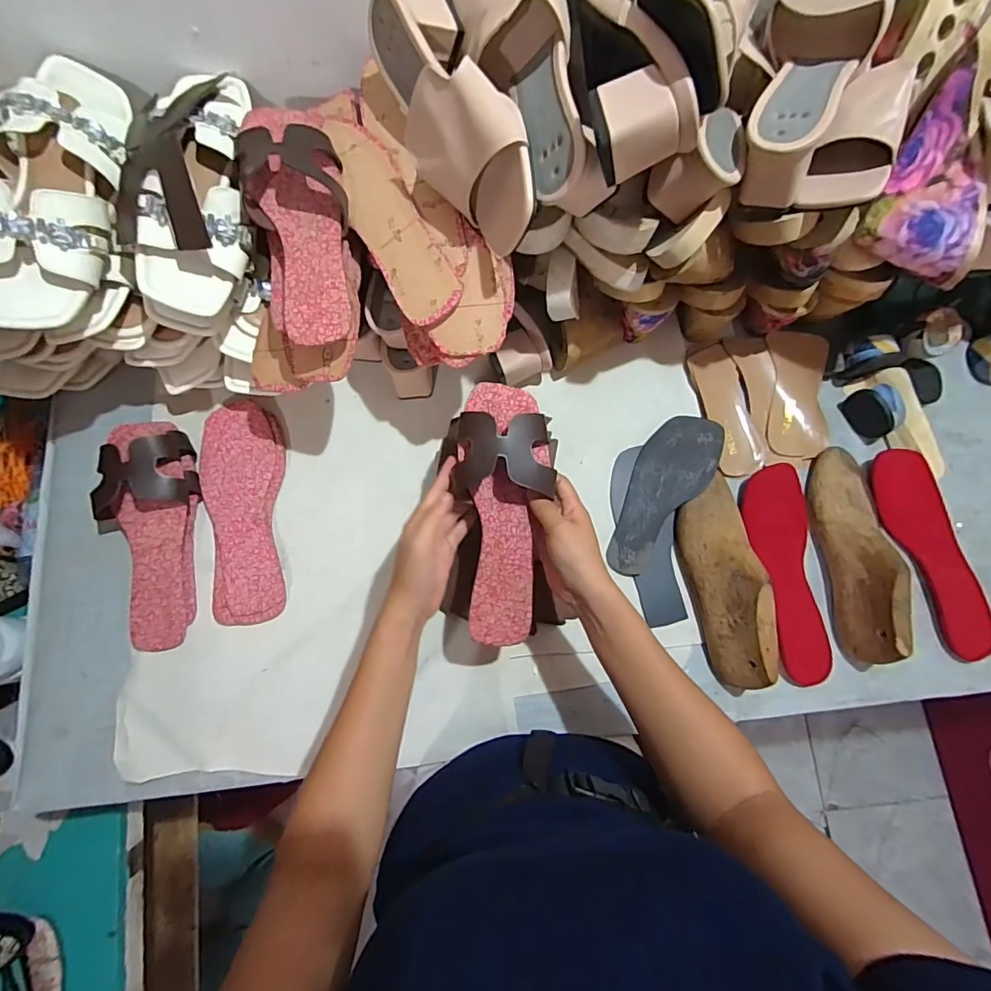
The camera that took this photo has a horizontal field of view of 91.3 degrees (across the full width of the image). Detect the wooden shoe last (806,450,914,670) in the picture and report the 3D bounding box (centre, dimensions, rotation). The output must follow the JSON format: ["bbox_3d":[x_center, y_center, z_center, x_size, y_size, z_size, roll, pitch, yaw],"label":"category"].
[{"bbox_3d":[0.412,0.057,0.533,0.071,0.070,0.239,-5,77,-3],"label":"wooden shoe last"}]

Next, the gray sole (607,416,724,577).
[{"bbox_3d":[0.193,0.000,0.560,0.081,0.011,0.195,23,84,21],"label":"gray sole"}]

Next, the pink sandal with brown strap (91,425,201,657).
[{"bbox_3d":[-0.379,0.039,0.515,0.099,0.060,0.245,-4,76,-3],"label":"pink sandal with brown strap"}]

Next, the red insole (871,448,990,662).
[{"bbox_3d":[0.514,0.063,0.565,0.088,0.010,0.241,-13,77,-5],"label":"red insole"}]

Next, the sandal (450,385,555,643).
[{"bbox_3d":[0.010,0.019,0.446,0.084,0.030,0.237,-1,93,-2],"label":"sandal"}]

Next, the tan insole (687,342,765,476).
[{"bbox_3d":[0.287,-0.109,0.595,0.061,0.009,0.168,-13,77,-5],"label":"tan insole"}]

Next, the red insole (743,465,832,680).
[{"bbox_3d":[0.329,0.085,0.550,0.079,0.013,0.240,1,77,-9],"label":"red insole"}]

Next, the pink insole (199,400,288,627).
[{"bbox_3d":[-0.284,0.017,0.545,0.086,0.020,0.245,-6,77,-3],"label":"pink insole"}]

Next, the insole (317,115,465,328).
[{"bbox_3d":[-0.101,-0.257,0.445,0.057,0.008,0.222,-29,82,5],"label":"insole"}]

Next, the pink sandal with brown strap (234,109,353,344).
[{"bbox_3d":[-0.174,-0.252,0.427,0.085,0.038,0.240,-14,78,-5],"label":"pink sandal with brown strap"}]

